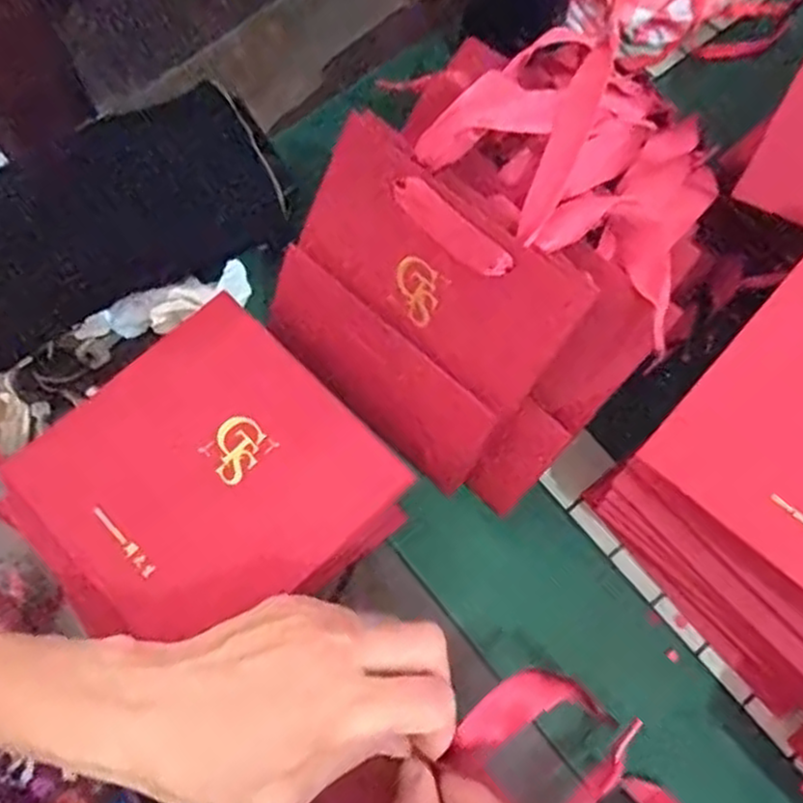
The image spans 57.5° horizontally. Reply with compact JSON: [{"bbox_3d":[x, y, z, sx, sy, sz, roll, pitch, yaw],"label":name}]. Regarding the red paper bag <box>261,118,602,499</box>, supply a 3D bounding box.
[{"bbox_3d":[0.004,-0.043,0.368,0.138,0.137,0.021,39,40,10],"label":"red paper bag"}]

